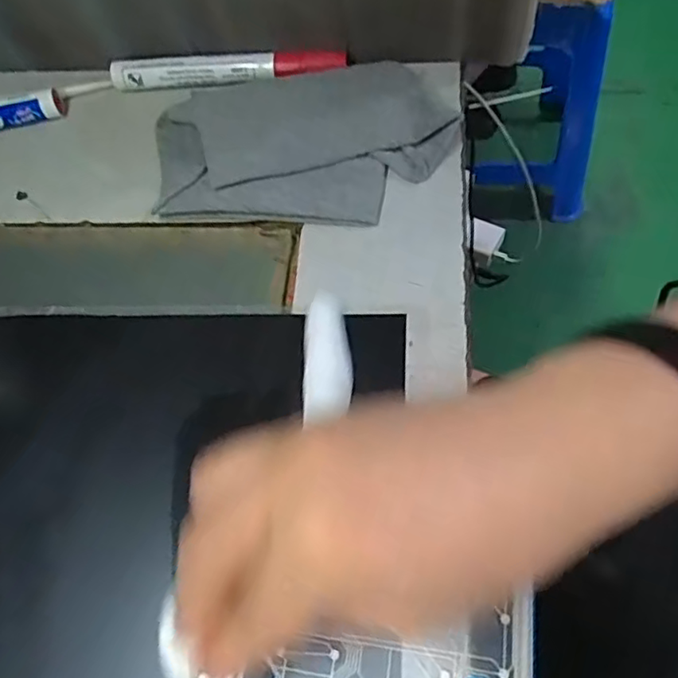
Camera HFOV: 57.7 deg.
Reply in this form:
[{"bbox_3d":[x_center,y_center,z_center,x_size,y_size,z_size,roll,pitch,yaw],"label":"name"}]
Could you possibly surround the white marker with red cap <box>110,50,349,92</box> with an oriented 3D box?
[{"bbox_3d":[-0.066,-0.156,0.360,0.138,0.017,0.019,0,61,7],"label":"white marker with red cap"}]

